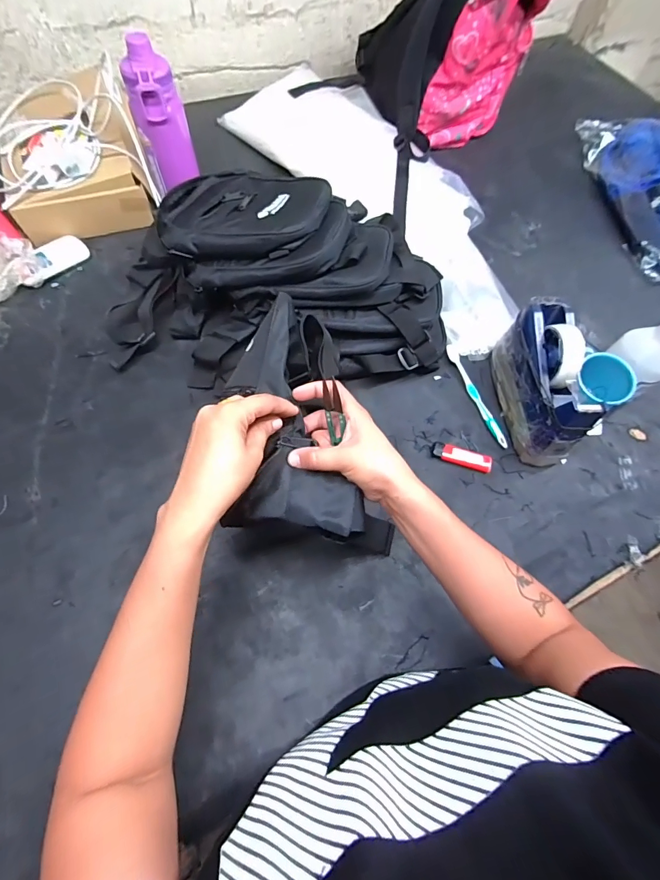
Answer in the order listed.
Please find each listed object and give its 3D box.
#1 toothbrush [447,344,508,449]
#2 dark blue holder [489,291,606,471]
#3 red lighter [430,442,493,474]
[{"bbox_3d":[0.219,-0.069,0.576,0.011,0.020,0.179,-16,67,-11],"label":"toothbrush"},{"bbox_3d":[0.293,-0.078,0.533,0.066,0.113,0.200,0,65,-4],"label":"dark blue holder"},{"bbox_3d":[0.184,0.024,0.533,0.081,0.016,0.024,18,65,5],"label":"red lighter"}]

